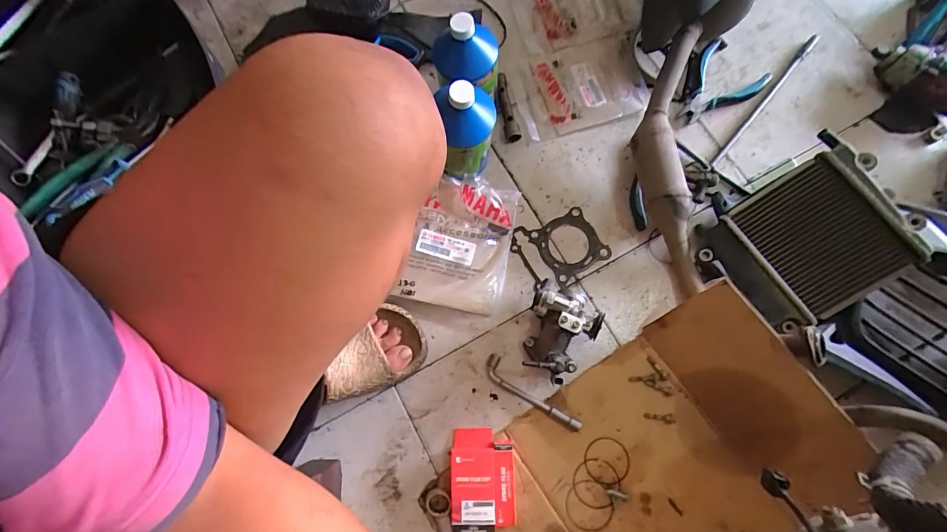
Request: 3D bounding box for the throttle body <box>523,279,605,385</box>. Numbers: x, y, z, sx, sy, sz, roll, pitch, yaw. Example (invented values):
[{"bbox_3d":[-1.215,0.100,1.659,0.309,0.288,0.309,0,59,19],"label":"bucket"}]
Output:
[{"bbox_3d":[0.112,0.088,0.545,0.094,0.089,0.120,18,78,8],"label":"throttle body"}]

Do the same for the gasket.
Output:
[{"bbox_3d":[0.125,-0.028,0.616,0.117,0.004,0.105,-31,76,-4],"label":"gasket"}]

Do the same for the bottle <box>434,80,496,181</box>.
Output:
[{"bbox_3d":[-0.008,-0.176,0.572,0.075,0.173,0.076,-5,76,2],"label":"bottle"}]

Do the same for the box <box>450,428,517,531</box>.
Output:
[{"bbox_3d":[0.012,0.266,0.530,0.077,0.032,0.113,-3,76,3],"label":"box"}]

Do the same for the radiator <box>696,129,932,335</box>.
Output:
[{"bbox_3d":[0.424,-0.033,0.550,0.211,0.054,0.190,-32,76,10],"label":"radiator"}]

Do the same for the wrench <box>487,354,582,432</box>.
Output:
[{"bbox_3d":[0.077,0.169,0.557,0.143,0.017,0.030,34,80,11],"label":"wrench"}]

